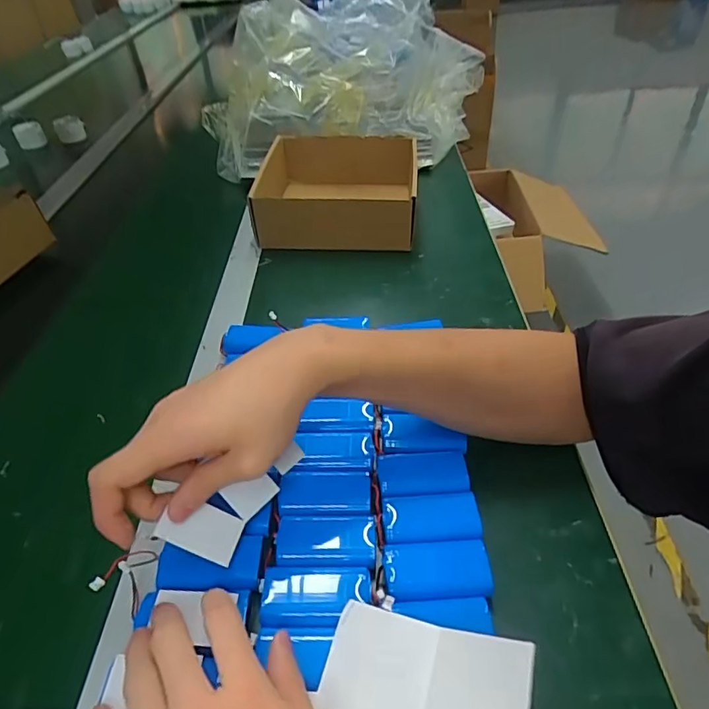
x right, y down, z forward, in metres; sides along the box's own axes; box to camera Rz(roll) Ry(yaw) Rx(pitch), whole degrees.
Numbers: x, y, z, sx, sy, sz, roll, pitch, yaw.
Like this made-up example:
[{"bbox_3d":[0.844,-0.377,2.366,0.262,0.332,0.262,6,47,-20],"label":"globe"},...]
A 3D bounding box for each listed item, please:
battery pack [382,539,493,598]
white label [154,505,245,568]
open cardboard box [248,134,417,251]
[{"bbox_3d":[0.053,0.141,0.331,0.066,0.015,0.035,-2,43,1],"label":"battery pack"},{"bbox_3d":[-0.098,0.111,0.326,0.050,0.004,0.031,29,82,-12],"label":"white label"},{"bbox_3d":[-0.020,-0.235,0.722,0.209,0.085,0.247,-1,42,4],"label":"open cardboard box"}]

